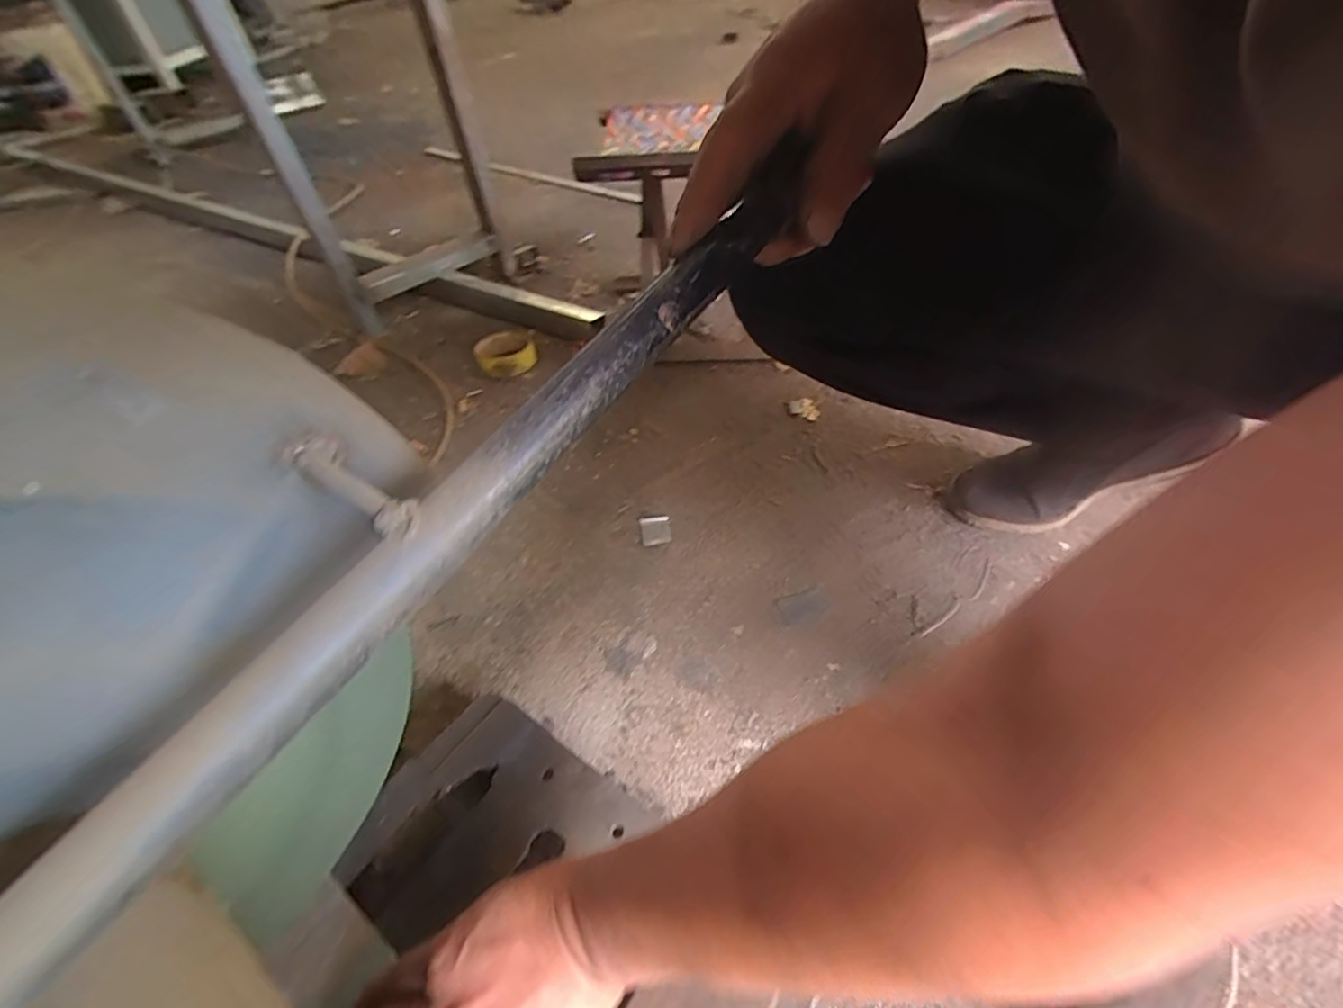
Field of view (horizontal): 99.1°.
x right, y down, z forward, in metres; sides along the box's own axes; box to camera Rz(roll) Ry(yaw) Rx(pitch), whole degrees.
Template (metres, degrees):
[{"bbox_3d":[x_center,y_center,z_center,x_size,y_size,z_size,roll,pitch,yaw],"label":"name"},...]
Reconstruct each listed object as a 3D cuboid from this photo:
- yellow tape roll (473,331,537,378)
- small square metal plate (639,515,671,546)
[{"bbox_3d":[-0.265,-0.240,0.914,0.090,0.033,0.108,-19,48,-11],"label":"yellow tape roll"},{"bbox_3d":[-0.019,0.030,0.662,0.034,0.004,0.042,-6,47,0],"label":"small square metal plate"}]

